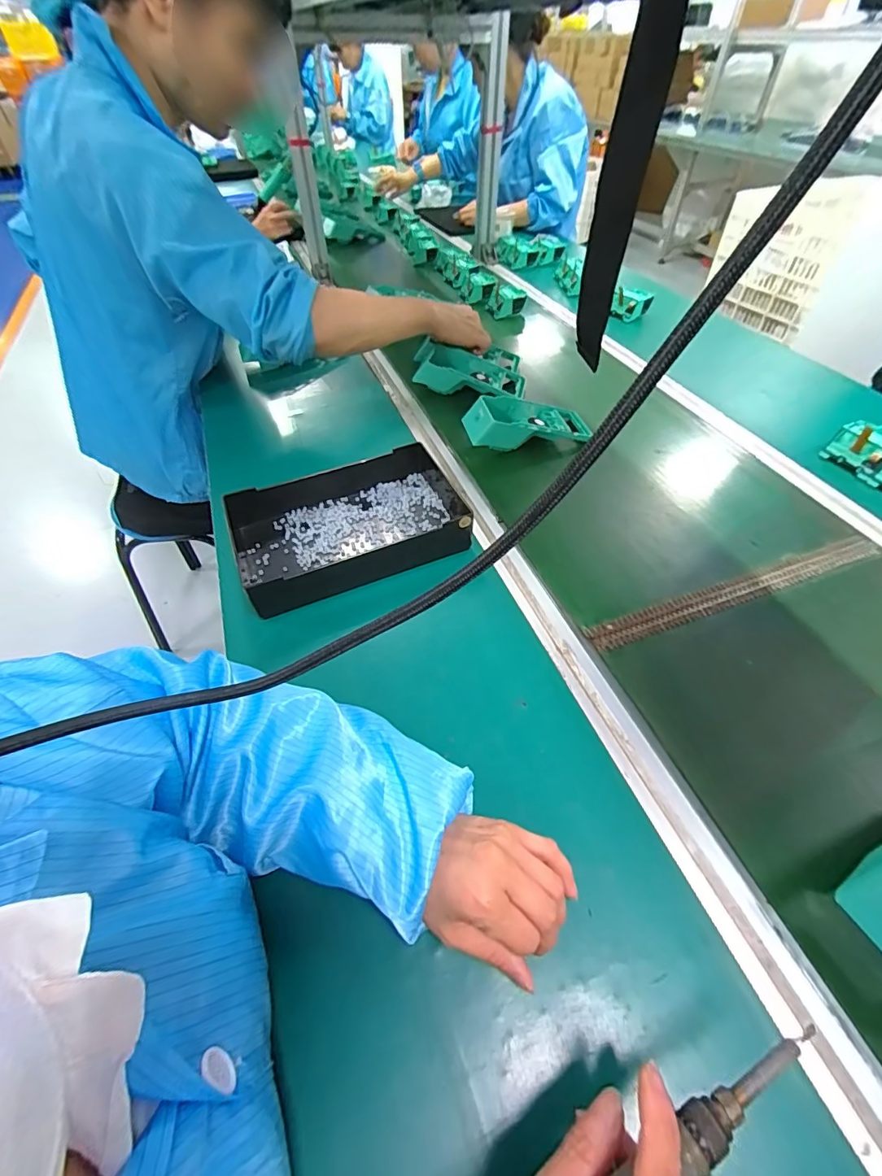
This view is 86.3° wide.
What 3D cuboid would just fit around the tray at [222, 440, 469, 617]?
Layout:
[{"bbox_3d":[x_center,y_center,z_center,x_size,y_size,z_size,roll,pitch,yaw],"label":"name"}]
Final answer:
[{"bbox_3d":[-0.103,-0.078,0.563,0.270,0.053,0.166,-20,53,-16],"label":"tray"}]

